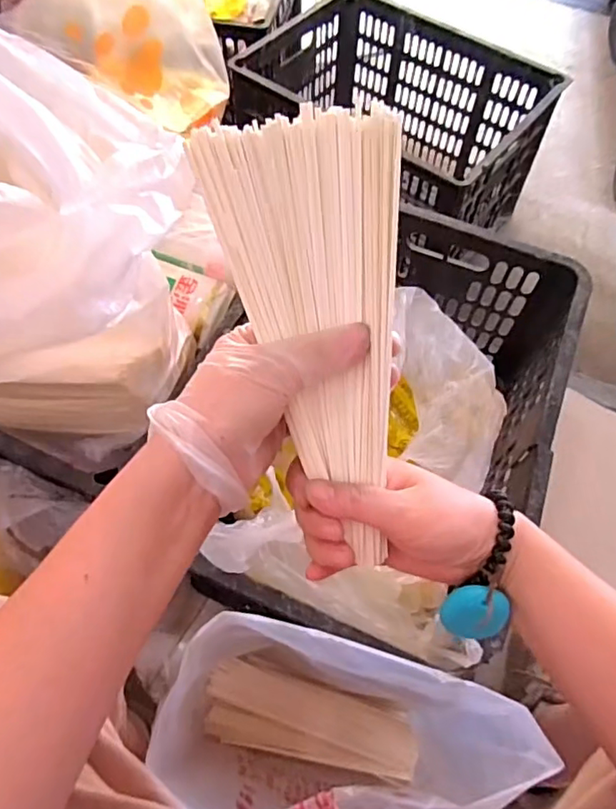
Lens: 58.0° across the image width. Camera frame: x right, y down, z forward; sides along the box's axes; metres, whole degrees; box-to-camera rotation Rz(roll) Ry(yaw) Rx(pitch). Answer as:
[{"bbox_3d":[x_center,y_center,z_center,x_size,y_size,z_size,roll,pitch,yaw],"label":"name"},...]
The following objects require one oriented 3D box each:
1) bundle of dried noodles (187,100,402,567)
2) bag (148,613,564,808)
[{"bbox_3d":[0.012,-0.028,0.292,0.087,0.037,0.233,-13,103,-8],"label":"bundle of dried noodles"},{"bbox_3d":[0.027,0.309,0.519,0.296,0.285,0.137,10,62,5],"label":"bag"}]

